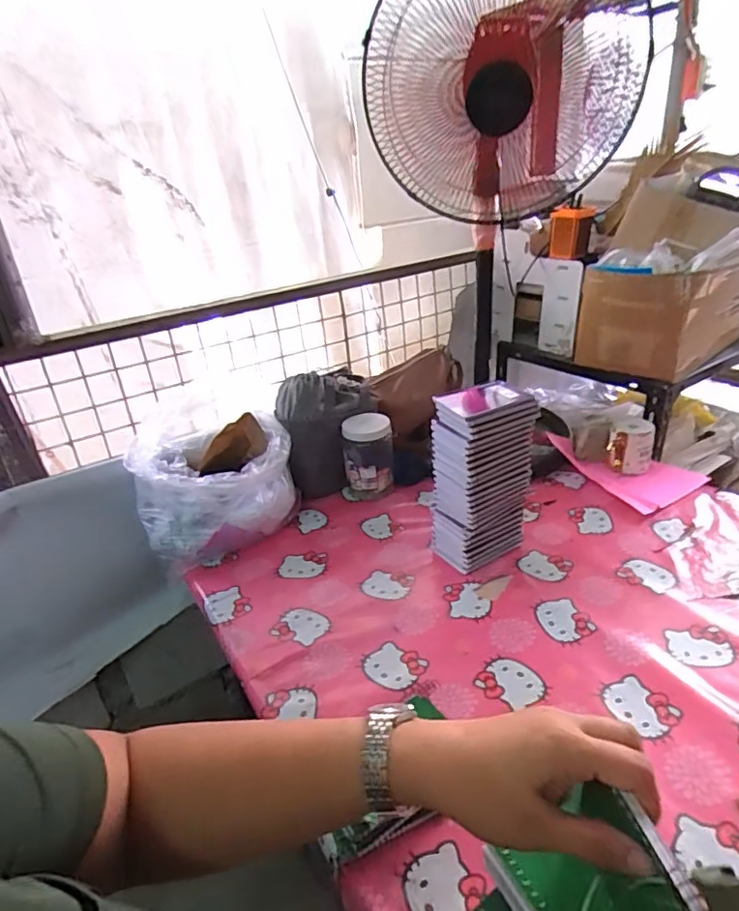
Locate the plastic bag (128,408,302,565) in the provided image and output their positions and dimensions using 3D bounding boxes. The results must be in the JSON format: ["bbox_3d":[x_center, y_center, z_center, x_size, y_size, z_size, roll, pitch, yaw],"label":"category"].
[{"bbox_3d":[-0.289,0.065,1.065,0.287,0.192,0.203,-11,28,-10],"label":"plastic bag"}]

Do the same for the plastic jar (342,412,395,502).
[{"bbox_3d":[-0.003,0.001,1.154,0.100,0.153,0.085,-7,27,-2],"label":"plastic jar"}]

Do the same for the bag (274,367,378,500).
[{"bbox_3d":[-0.076,-0.048,1.164,0.210,0.241,0.102,-15,29,-17],"label":"bag"}]

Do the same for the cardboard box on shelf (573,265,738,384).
[{"bbox_3d":[0.661,-0.324,1.232,0.367,0.208,0.238,-23,32,-30],"label":"cardboard box on shelf"}]

